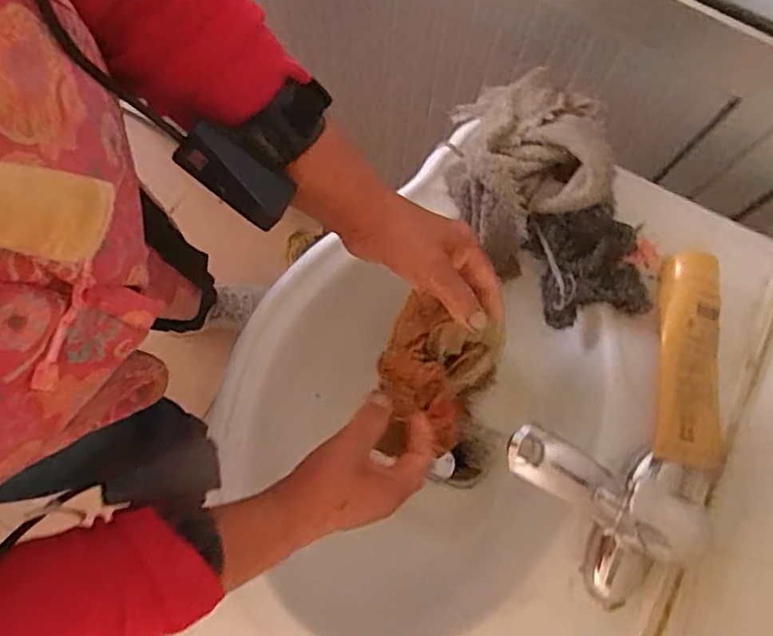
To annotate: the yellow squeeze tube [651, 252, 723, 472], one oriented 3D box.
[{"bbox_3d":[0.261,0.035,0.534,0.059,0.034,0.174,7,77,0],"label":"yellow squeeze tube"}]

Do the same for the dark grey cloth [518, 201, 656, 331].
[{"bbox_3d":[0.178,-0.045,0.567,0.092,0.041,0.100,-11,77,-4],"label":"dark grey cloth"}]

